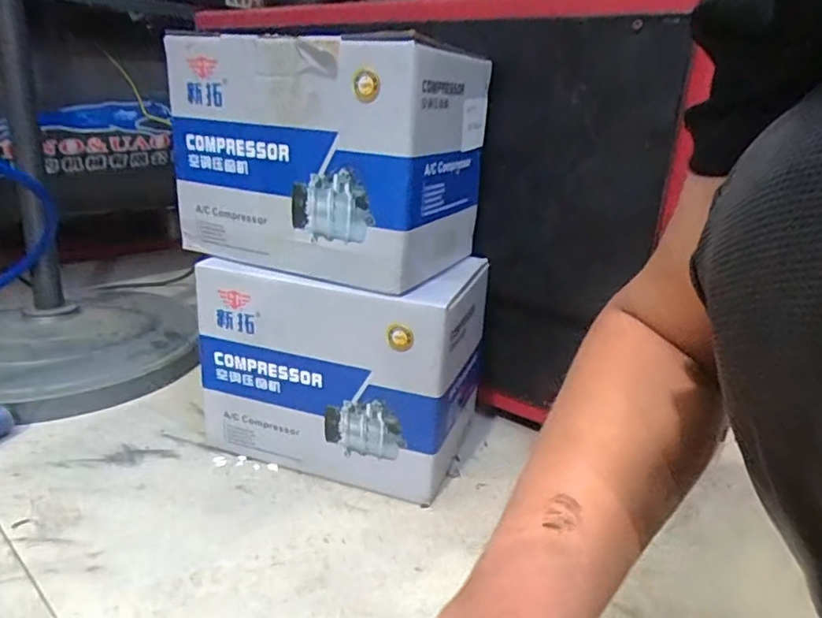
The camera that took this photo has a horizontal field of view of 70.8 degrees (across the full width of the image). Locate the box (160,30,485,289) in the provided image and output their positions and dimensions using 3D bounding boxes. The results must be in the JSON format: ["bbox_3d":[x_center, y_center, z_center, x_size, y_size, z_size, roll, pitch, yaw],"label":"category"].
[{"bbox_3d":[-0.084,-0.166,0.626,0.274,0.206,0.197,13,22,25],"label":"box"}]

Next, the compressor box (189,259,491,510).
[{"bbox_3d":[-0.069,0.054,0.671,0.276,0.222,0.175,10,20,15],"label":"compressor box"}]

